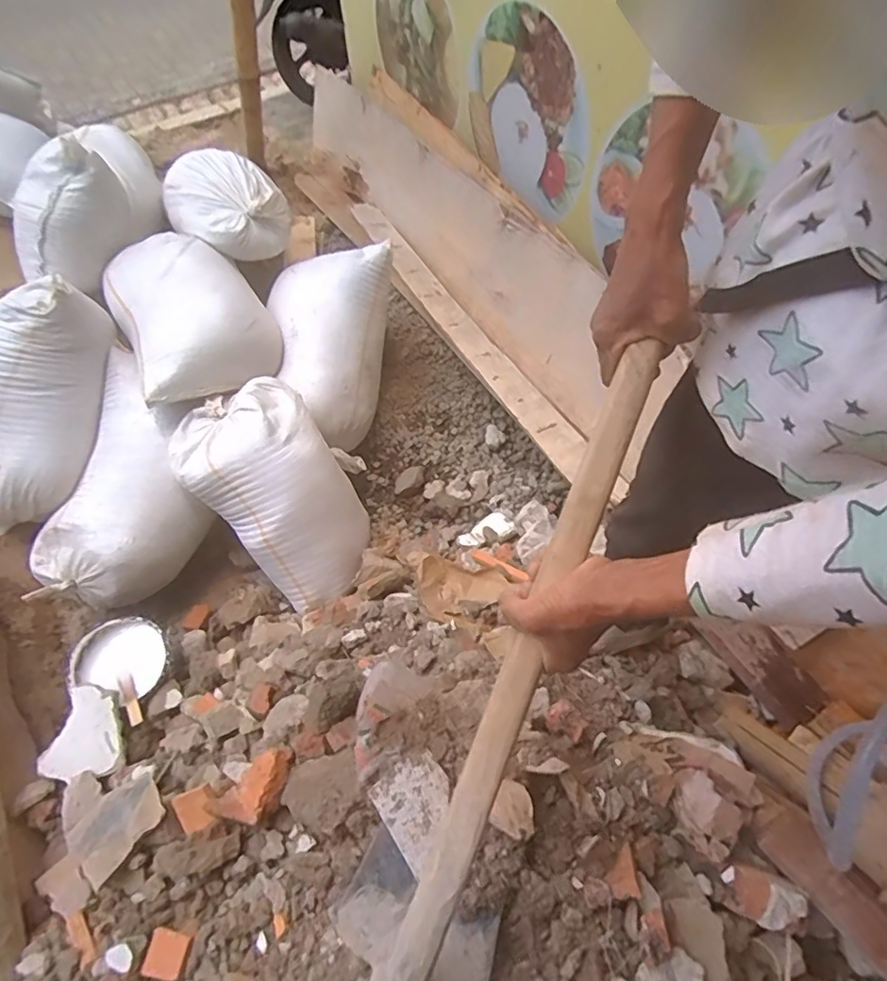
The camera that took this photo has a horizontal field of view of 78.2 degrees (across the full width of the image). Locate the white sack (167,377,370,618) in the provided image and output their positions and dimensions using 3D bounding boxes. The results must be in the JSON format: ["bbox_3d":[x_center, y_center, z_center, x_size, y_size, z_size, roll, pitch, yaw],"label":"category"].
[{"bbox_3d":[-0.371,0.007,1.228,0.251,0.471,0.245,-15,24,31],"label":"white sack"}]

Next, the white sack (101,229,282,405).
[{"bbox_3d":[-0.599,-0.416,1.274,0.316,0.182,0.388,-33,64,-17],"label":"white sack"}]

